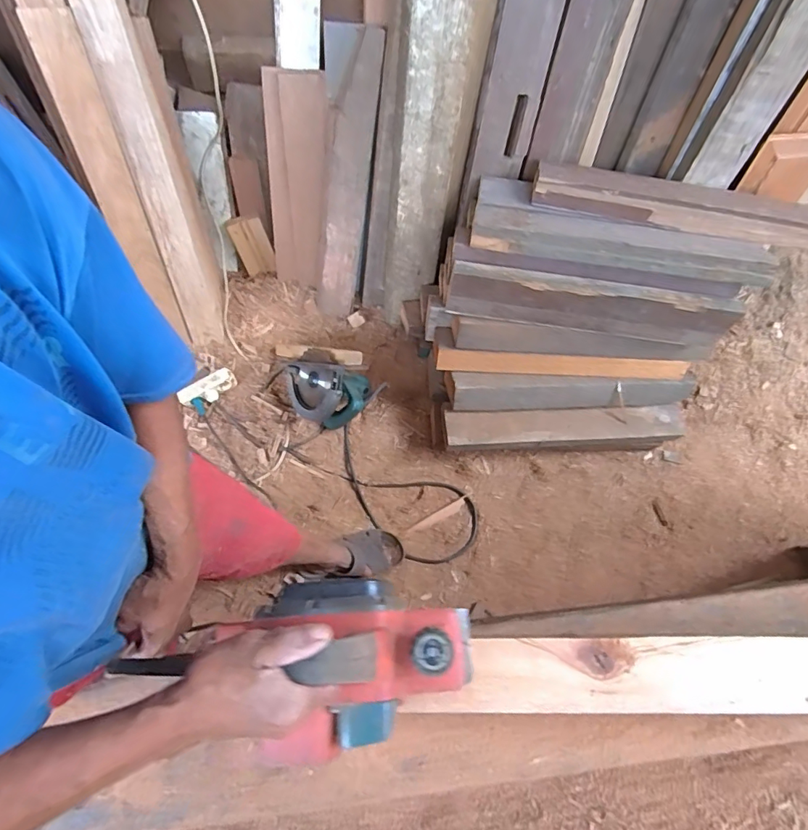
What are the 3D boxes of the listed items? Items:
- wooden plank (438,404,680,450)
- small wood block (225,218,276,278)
[{"bbox_3d":[0.438,0.032,1.285,0.665,0.041,0.113,0,67,-3],"label":"wooden plank"},{"bbox_3d":[-0.482,-0.536,1.500,0.103,0.172,0.031,-17,37,0],"label":"small wood block"}]

